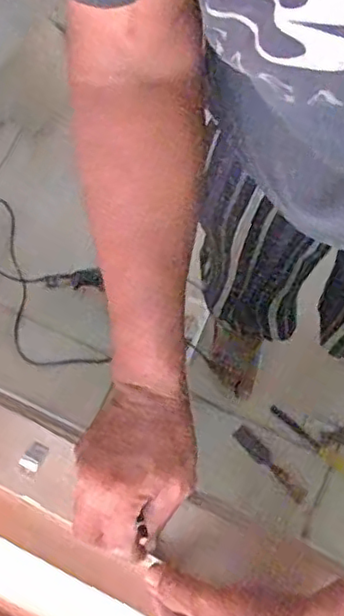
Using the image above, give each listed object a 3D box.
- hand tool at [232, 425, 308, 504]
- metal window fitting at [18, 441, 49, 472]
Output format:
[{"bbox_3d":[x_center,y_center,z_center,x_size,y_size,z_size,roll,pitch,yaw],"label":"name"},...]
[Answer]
[{"bbox_3d":[0.211,0.334,1.343,0.036,0.012,0.198,-43,77,-11],"label":"hand tool"},{"bbox_3d":[-0.116,0.125,0.524,0.017,0.008,0.023,27,75,9],"label":"metal window fitting"}]

